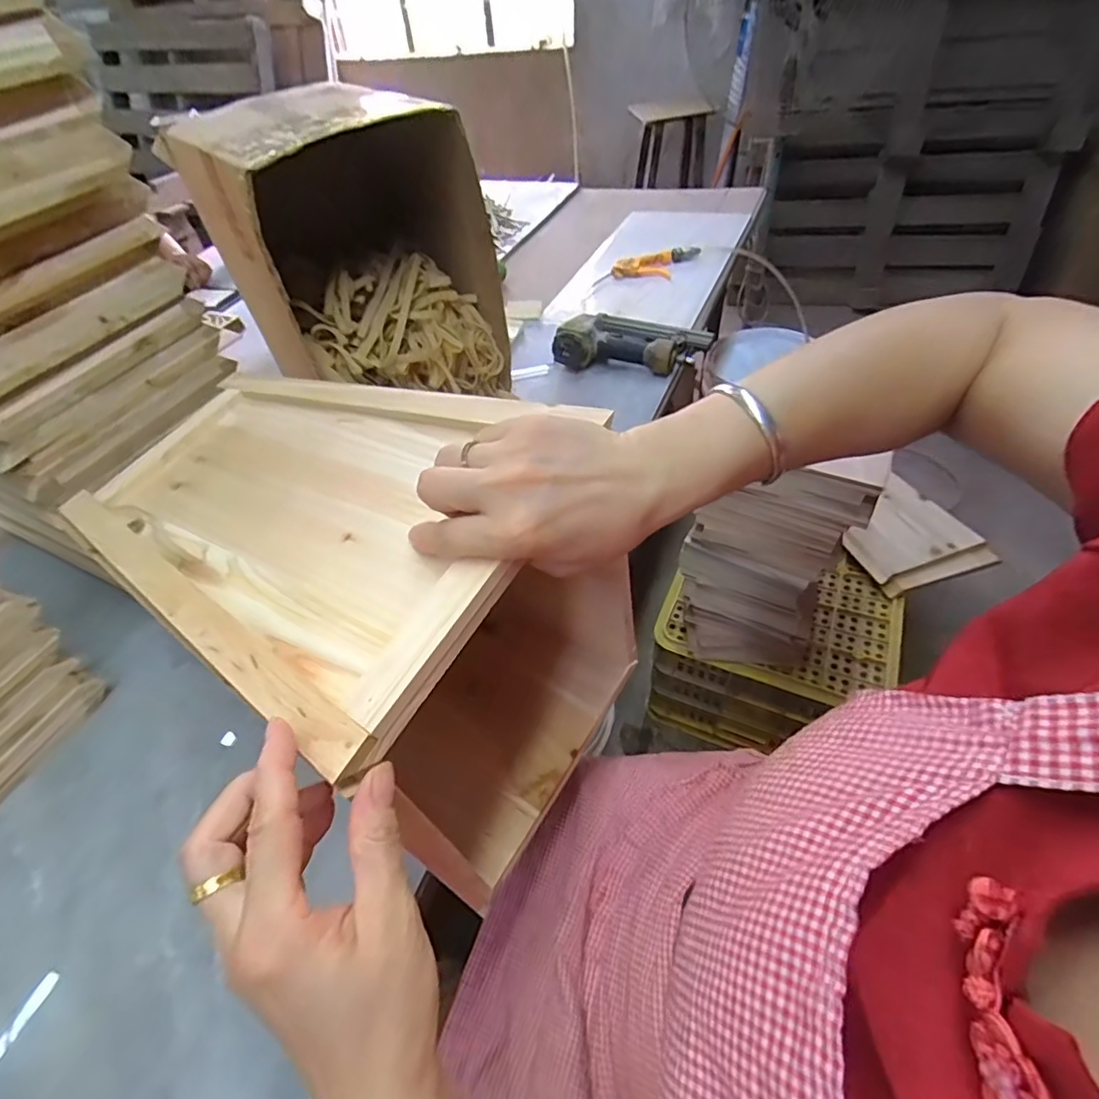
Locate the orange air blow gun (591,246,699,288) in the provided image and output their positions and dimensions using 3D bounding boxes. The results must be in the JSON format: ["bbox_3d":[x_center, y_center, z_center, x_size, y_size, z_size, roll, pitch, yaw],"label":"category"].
[{"bbox_3d":[0.205,-0.596,1.168,0.237,0.025,0.072,-14,68,-3],"label":"orange air blow gun"}]

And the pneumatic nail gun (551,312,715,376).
[{"bbox_3d":[0.142,-0.345,0.929,0.243,0.081,0.151,11,51,16],"label":"pneumatic nail gun"}]

